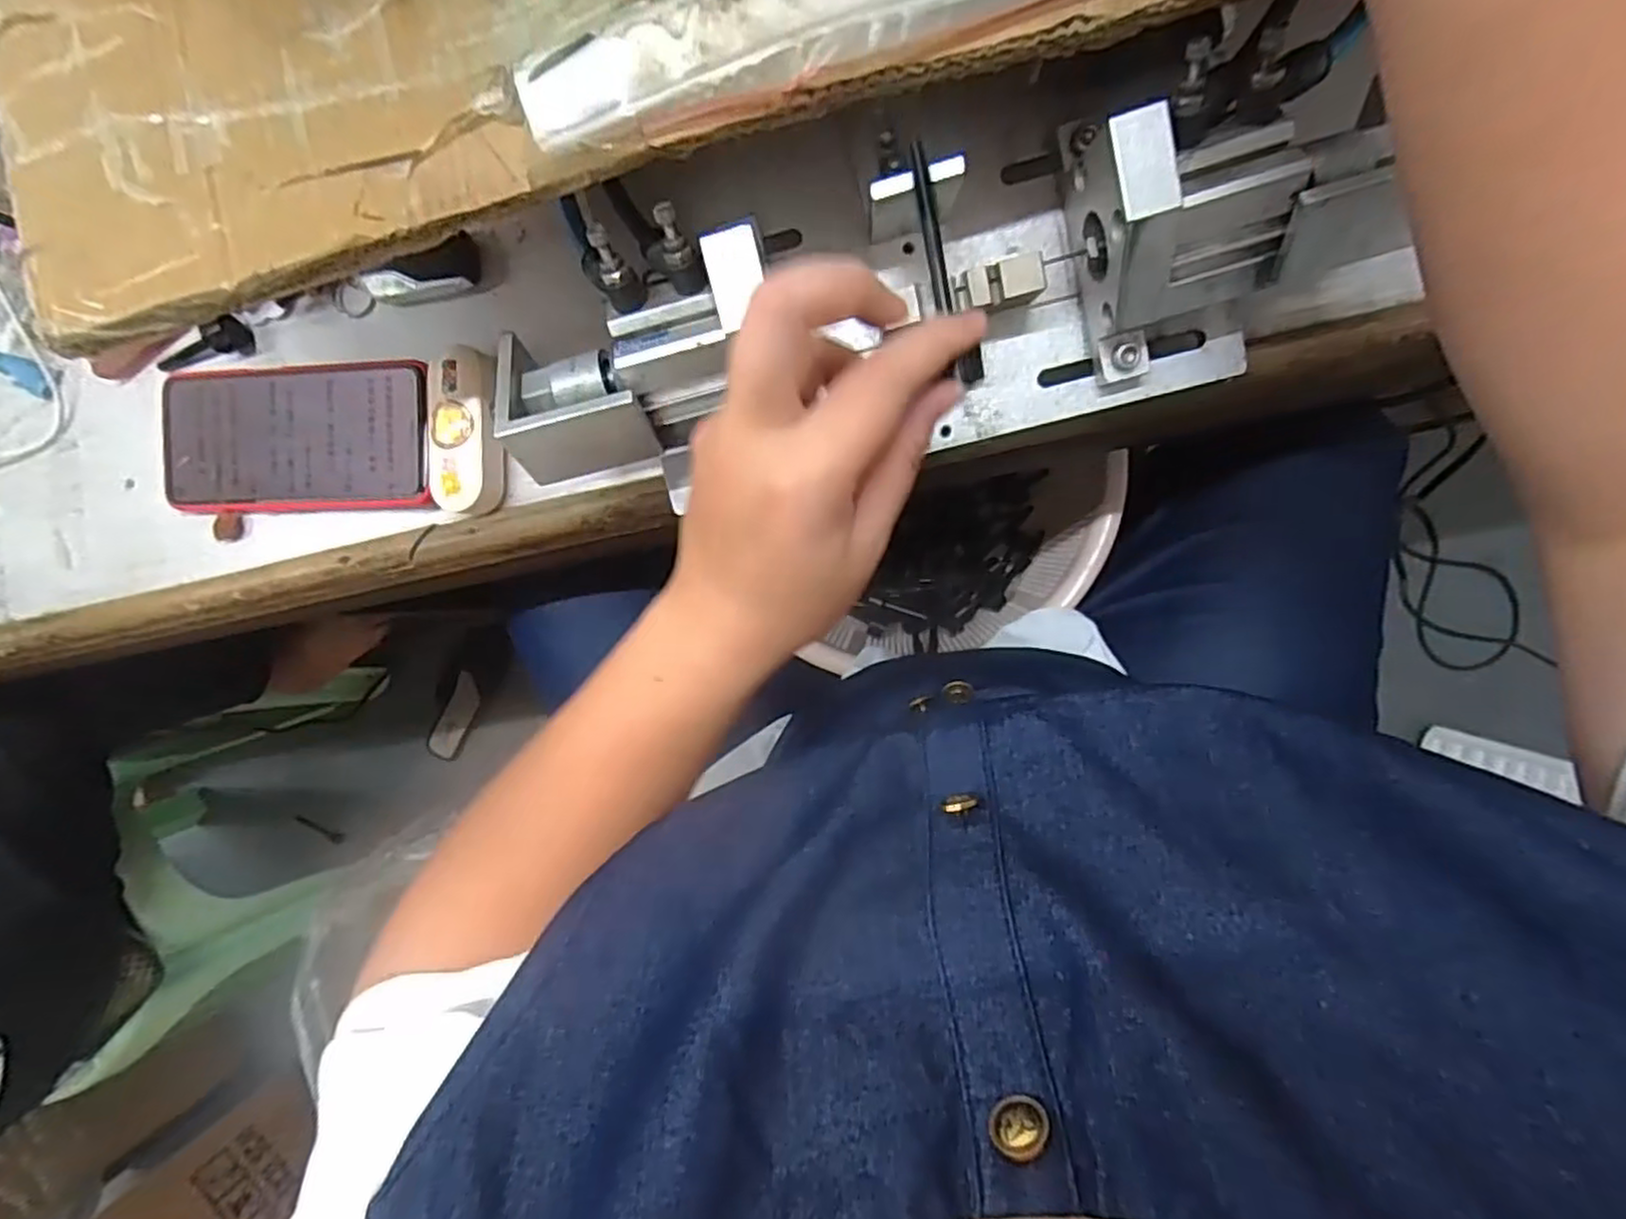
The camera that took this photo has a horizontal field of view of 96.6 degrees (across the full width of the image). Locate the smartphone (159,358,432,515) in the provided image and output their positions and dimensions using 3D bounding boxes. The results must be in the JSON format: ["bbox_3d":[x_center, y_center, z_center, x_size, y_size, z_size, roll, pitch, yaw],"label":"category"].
[{"bbox_3d":[-0.281,-0.093,0.394,0.159,0.013,0.076,0,91,6],"label":"smartphone"}]

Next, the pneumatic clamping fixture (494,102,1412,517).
[{"bbox_3d":[0.045,-0.130,0.303,0.365,0.092,0.103,-10,91,1],"label":"pneumatic clamping fixture"}]

